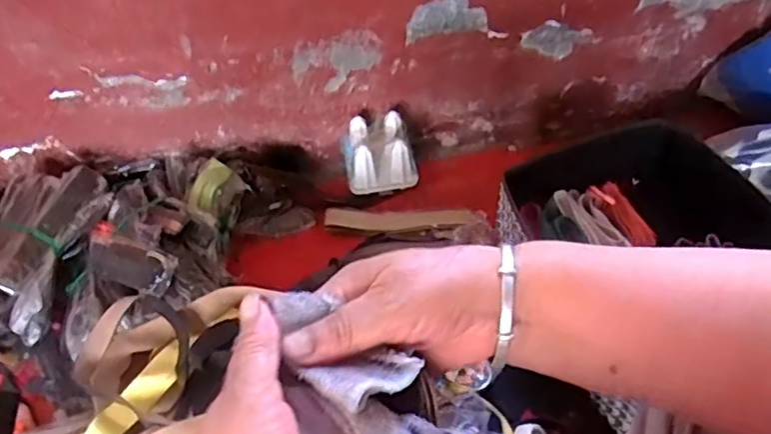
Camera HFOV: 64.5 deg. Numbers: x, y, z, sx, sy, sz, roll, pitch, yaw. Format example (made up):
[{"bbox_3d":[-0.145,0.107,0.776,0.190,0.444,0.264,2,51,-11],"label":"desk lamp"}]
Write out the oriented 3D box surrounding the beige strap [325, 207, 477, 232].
[{"bbox_3d":[0.021,0.004,1.054,0.259,0.015,0.049,2,51,12],"label":"beige strap"}]

